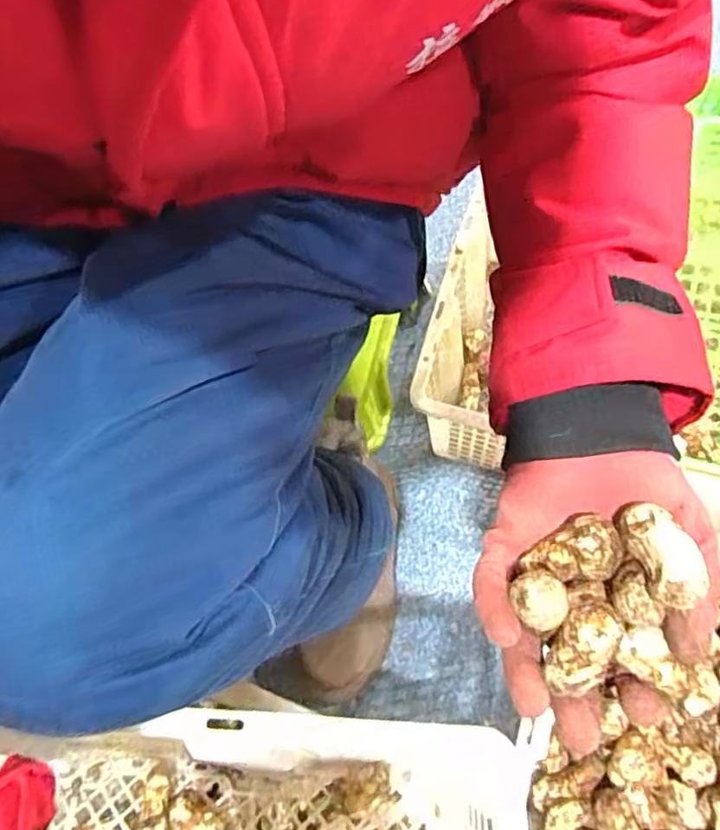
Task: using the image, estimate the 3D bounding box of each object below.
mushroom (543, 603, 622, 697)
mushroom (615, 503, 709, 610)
[{"bbox_3d":[0.095,0.101,0.274,0.021,0.039,0.022,26,28,22],"label":"mushroom"},{"bbox_3d":[0.126,0.060,0.270,0.017,0.025,0.040,-10,62,-4],"label":"mushroom"}]

